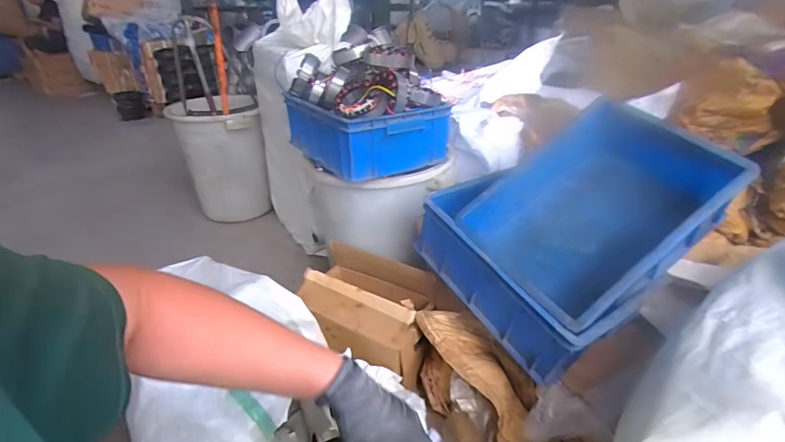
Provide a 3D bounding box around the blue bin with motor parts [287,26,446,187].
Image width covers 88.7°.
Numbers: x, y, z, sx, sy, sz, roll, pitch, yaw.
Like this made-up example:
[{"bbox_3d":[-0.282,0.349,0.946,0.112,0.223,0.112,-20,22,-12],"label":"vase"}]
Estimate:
[{"bbox_3d":[-0.073,-0.289,1.024,0.285,0.249,0.362,-19,33,-29],"label":"blue bin with motor parts"}]

